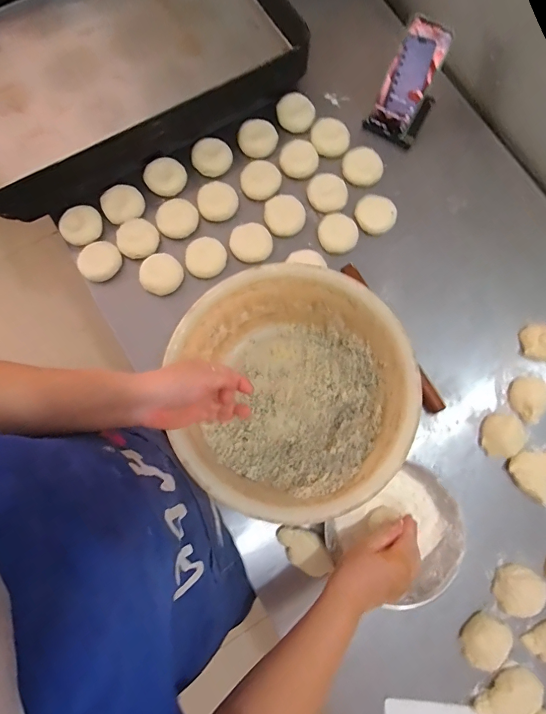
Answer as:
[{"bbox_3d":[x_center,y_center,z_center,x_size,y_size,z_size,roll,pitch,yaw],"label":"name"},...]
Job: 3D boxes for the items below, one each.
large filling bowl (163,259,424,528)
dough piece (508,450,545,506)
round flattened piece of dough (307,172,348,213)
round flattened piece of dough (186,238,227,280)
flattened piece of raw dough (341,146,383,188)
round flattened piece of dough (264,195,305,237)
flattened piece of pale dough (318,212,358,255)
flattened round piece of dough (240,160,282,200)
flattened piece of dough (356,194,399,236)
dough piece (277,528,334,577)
[{"bbox_3d":[0.031,0.048,0.561,0.308,0.112,0.326,0,78,-1],"label":"large filling bowl"},{"bbox_3d":[0.393,0.178,0.591,0.062,0.020,0.069,23,79,3],"label":"dough piece"},{"bbox_3d":[0.097,-0.293,0.693,0.069,0.010,0.074,0,78,-1],"label":"round flattened piece of dough"},{"bbox_3d":[-0.114,-0.168,0.660,0.068,0.028,0.061,-35,81,-8],"label":"round flattened piece of dough"},{"bbox_3d":[0.163,-0.344,0.700,0.072,0.025,0.059,13,78,1],"label":"flattened piece of raw dough"},{"bbox_3d":[0.021,-0.249,0.682,0.066,0.016,0.071,0,78,-1],"label":"round flattened piece of dough"},{"bbox_3d":[0.114,-0.215,0.675,0.068,0.015,0.067,-37,81,-8],"label":"flattened piece of pale dough"},{"bbox_3d":[-0.022,-0.317,0.695,0.069,0.016,0.070,0,78,-1],"label":"flattened round piece of dough"},{"bbox_3d":[0.181,-0.251,0.676,0.062,0.024,0.067,-34,81,-8],"label":"flattened piece of dough"},{"bbox_3d":[0.048,0.282,0.565,0.053,0.024,0.078,-29,80,-7],"label":"dough piece"}]

